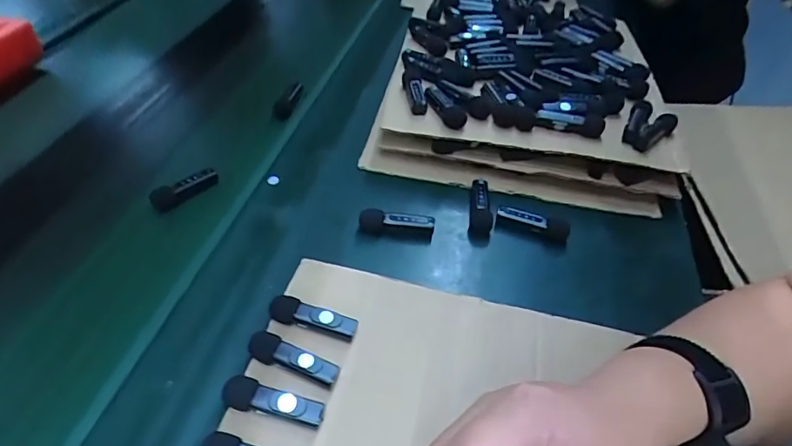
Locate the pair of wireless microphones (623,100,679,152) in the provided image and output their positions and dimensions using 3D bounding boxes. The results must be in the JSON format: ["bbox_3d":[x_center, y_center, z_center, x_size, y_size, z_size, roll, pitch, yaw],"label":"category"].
[{"bbox_3d":[0.244,-0.095,0.476,0.043,0.016,0.062,33,53,27],"label":"pair of wireless microphones"}]

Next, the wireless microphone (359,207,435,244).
[{"bbox_3d":[0.001,0.001,0.431,0.065,0.019,0.019,6,46,0],"label":"wireless microphone"}]

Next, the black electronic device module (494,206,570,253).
[{"bbox_3d":[0.123,0.004,0.440,0.065,0.017,0.024,17,47,10],"label":"black electronic device module"}]

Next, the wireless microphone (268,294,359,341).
[{"bbox_3d":[-0.060,0.068,0.350,0.063,0.017,0.016,13,46,7],"label":"wireless microphone"}]

